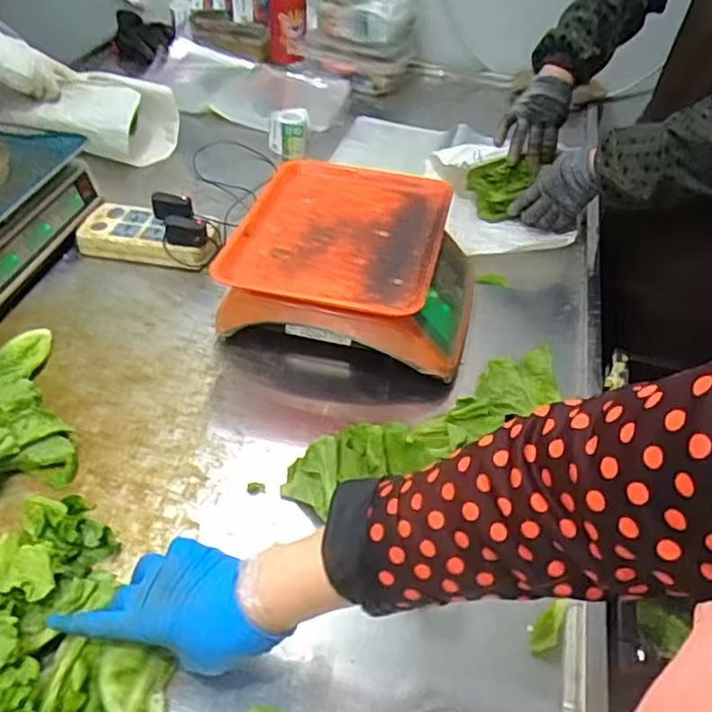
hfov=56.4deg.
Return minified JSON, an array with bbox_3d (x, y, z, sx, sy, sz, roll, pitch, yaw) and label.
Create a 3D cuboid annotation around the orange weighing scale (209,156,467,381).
[{"bbox_3d":[0.003,-0.115,0.802,0.281,0.110,0.272,11,43,5],"label":"orange weighing scale"}]

